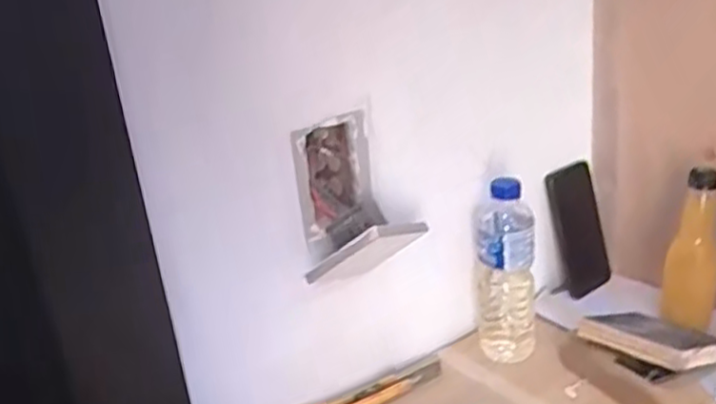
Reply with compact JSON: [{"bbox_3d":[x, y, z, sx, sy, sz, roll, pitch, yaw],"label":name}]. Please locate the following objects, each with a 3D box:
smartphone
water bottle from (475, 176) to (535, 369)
[{"bbox_3d":[0.309,0.039,0.984,0.064,0.177,0.015,-14,6,-3],"label":"smartphone"},{"bbox_3d":[0.173,0.082,0.826,0.069,0.208,0.069,0,24,15],"label":"water bottle"}]

